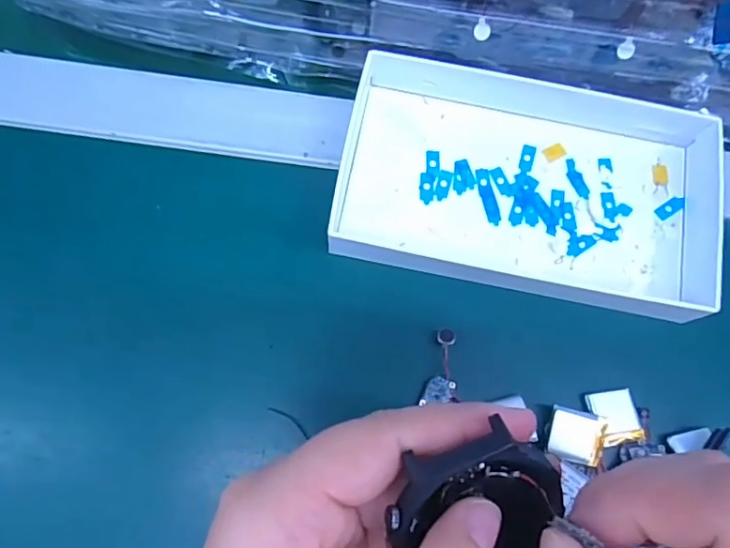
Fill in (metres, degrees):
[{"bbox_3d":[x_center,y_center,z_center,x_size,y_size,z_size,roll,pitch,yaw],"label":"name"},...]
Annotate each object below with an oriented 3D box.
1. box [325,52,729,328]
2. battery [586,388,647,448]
[{"bbox_3d":[0.083,-0.046,0.276,0.185,0.022,0.116,13,71,1],"label":"box"},{"bbox_3d":[0.111,0.062,0.245,0.020,0.005,0.023,-11,68,-3],"label":"battery"}]

